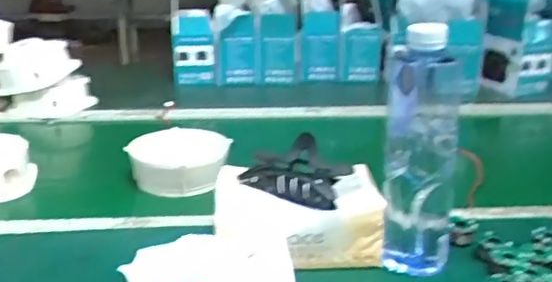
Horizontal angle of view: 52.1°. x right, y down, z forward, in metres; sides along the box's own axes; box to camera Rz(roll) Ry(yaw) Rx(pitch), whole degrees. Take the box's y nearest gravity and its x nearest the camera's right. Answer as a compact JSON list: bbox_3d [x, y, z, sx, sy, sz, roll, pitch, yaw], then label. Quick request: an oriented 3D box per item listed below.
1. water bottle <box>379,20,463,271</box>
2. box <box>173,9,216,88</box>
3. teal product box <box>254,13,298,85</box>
[{"bbox_3d":[0.137,0.009,0.530,0.069,0.228,0.063,5,20,9],"label":"water bottle"},{"bbox_3d":[-0.187,-0.212,1.270,0.092,0.148,0.131,-2,20,-11],"label":"box"},{"bbox_3d":[0.001,-0.205,1.253,0.092,0.146,0.066,1,20,-2],"label":"teal product box"}]

